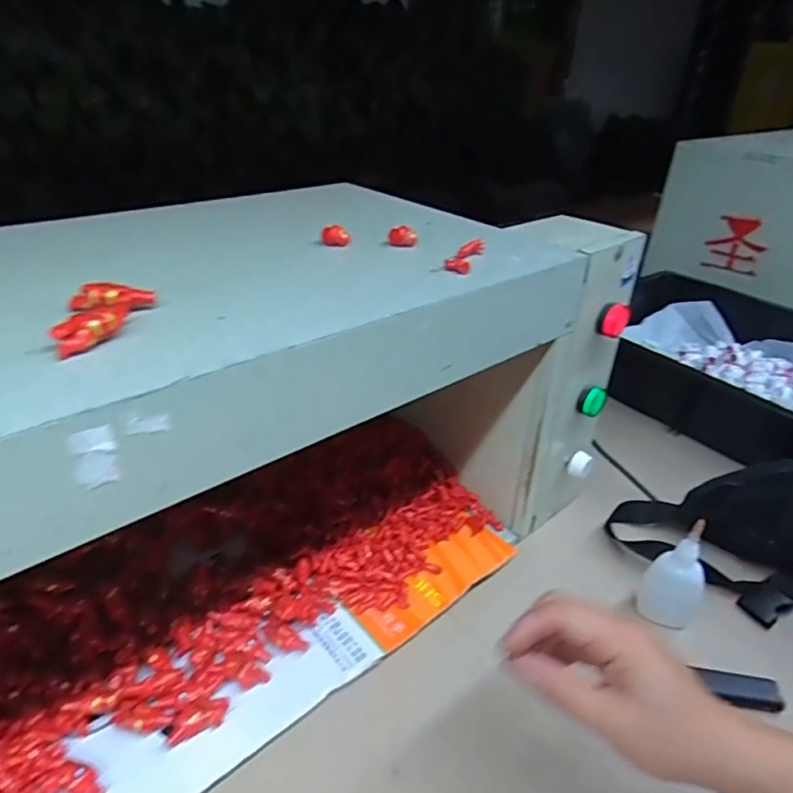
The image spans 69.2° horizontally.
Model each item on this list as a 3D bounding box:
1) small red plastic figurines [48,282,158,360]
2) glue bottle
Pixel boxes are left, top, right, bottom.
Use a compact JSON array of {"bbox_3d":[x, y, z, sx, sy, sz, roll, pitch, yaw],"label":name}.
[{"bbox_3d":[-0.141,-0.041,0.280,0.041,0.012,0.060,-7,33,-16],"label":"small red plastic figurines"},{"bbox_3d":[0.230,0.135,0.462,0.045,0.100,0.034,22,36,27],"label":"glue bottle"}]

